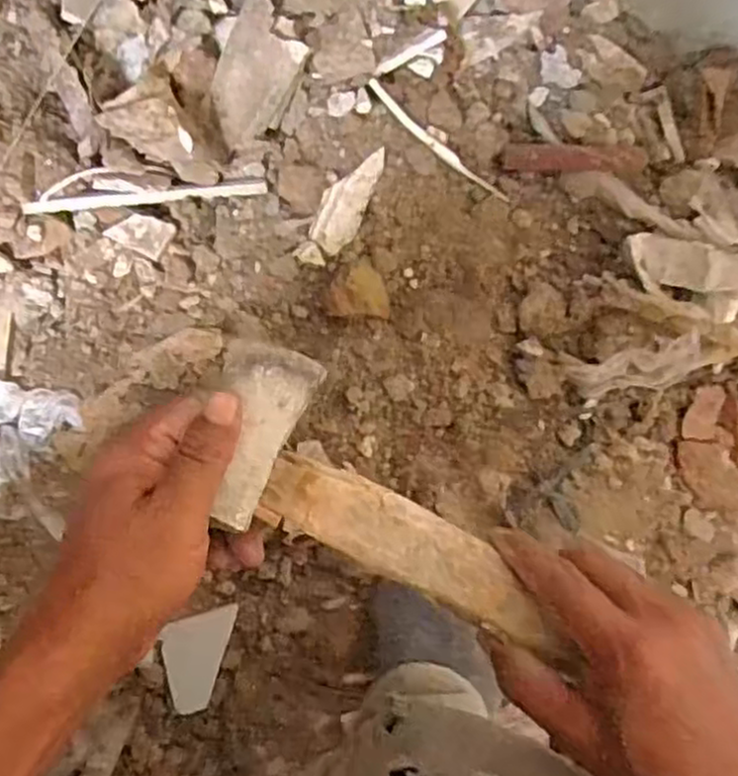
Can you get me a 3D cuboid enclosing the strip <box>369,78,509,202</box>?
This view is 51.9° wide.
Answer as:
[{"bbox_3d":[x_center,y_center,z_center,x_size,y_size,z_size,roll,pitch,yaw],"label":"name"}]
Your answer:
[{"bbox_3d":[0.050,-0.180,0.566,0.132,0.017,0.015,38,85,-6],"label":"strip"}]

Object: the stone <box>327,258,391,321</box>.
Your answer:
[{"bbox_3d":[-0.007,-0.070,0.544,0.043,0.021,0.038,0,88,-10],"label":"stone"}]

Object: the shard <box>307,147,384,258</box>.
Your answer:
[{"bbox_3d":[-0.016,-0.134,0.541,0.031,0.014,0.080,22,85,-8],"label":"shard"}]

